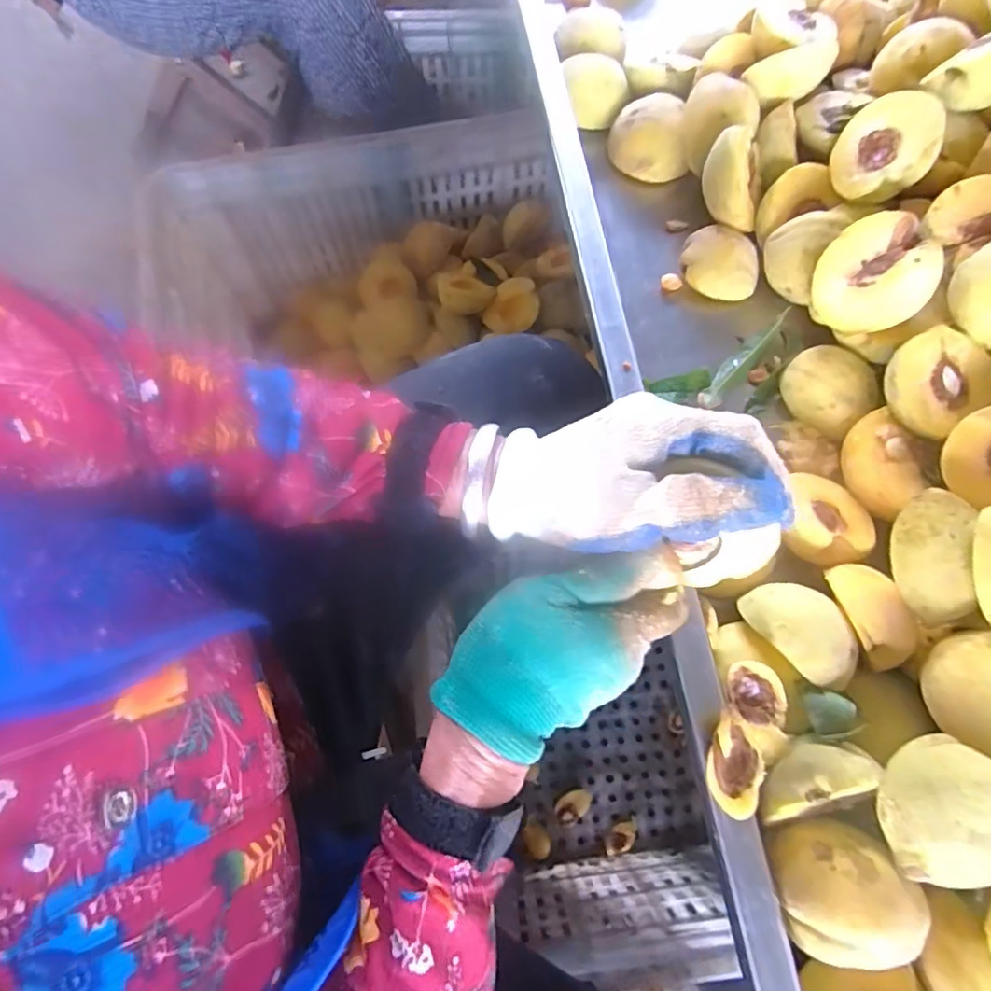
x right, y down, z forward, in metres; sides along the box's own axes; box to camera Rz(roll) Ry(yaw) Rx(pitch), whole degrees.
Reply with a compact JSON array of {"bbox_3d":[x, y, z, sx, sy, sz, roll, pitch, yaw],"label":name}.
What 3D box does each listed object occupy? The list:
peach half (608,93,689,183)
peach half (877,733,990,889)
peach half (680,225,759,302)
[{"bbox_3d":[0.118,-0.276,0.454,0.053,0.039,0.051,-14,72,-4],"label":"peach half"},{"bbox_3d":[0.208,0.146,0.267,0.050,0.025,0.060,19,100,29],"label":"peach half"},{"bbox_3d":[0.164,-0.168,0.427,0.056,0.023,0.049,18,73,6],"label":"peach half"}]

